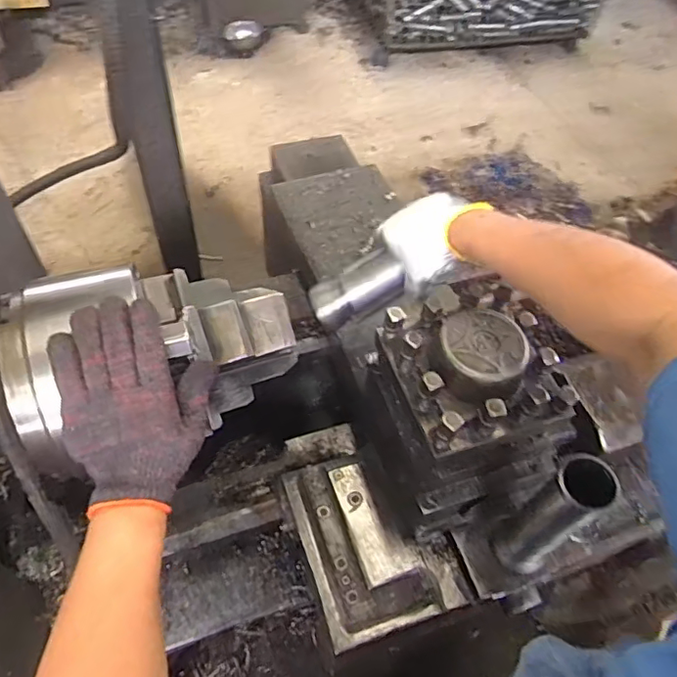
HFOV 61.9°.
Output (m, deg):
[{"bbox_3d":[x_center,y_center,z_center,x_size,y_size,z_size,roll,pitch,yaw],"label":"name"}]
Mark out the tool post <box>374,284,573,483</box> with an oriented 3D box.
[{"bbox_3d":[0.130,0.040,0.578,0.156,0.110,0.165,-14,57,-15],"label":"tool post"}]

